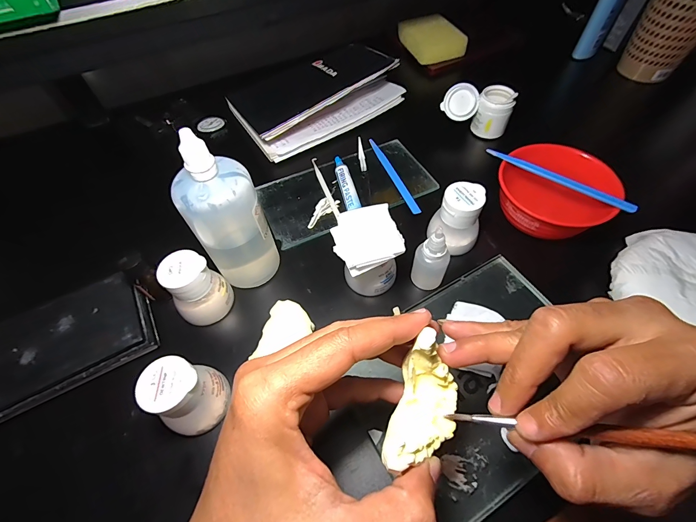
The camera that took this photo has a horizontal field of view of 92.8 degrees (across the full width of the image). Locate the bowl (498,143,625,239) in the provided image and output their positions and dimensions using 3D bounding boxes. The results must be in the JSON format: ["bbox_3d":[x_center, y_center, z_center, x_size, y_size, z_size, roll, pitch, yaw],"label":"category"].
[{"bbox_3d":[0.210,-0.067,0.346,0.105,0.050,0.101,-1,57,1],"label":"bowl"}]

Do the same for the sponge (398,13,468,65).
[{"bbox_3d":[0.141,-0.374,0.555,0.081,0.032,0.103,-15,58,-8],"label":"sponge"}]

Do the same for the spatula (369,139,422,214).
[{"bbox_3d":[0.055,-0.106,0.407,0.010,0.005,0.134,-18,58,-10],"label":"spatula"}]

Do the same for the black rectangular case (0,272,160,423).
[{"bbox_3d":[-0.251,0.071,0.286,0.145,0.017,0.088,-28,60,-15],"label":"black rectangular case"}]

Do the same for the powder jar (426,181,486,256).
[{"bbox_3d":[0.107,-0.041,0.327,0.049,0.060,0.044,20,60,14],"label":"powder jar"}]

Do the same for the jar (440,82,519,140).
[{"bbox_3d":[0.167,-0.197,0.437,0.085,0.059,0.041,12,58,9],"label":"jar"}]

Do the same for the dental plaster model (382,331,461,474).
[{"bbox_3d":[0.039,0.072,0.161,0.033,0.042,0.059,16,59,12],"label":"dental plaster model"}]

